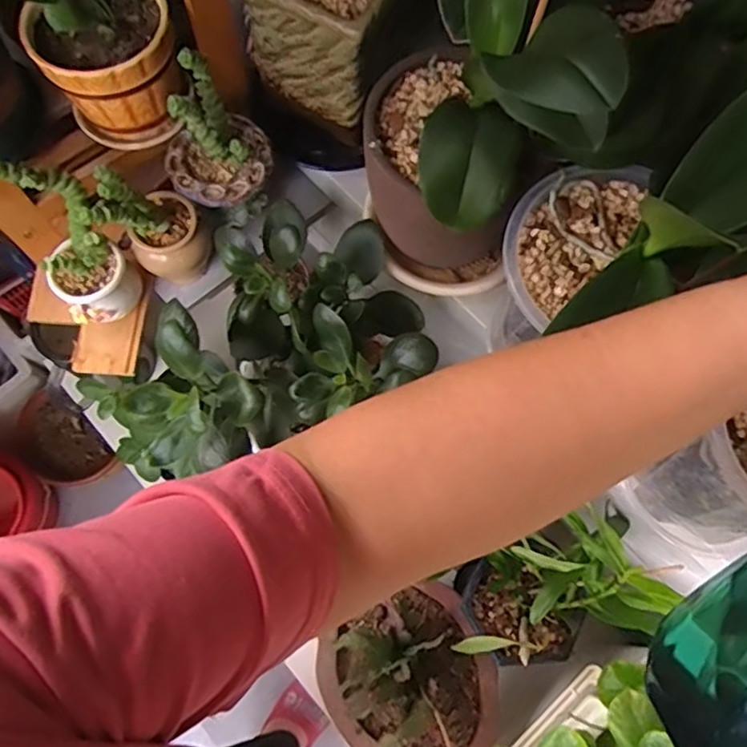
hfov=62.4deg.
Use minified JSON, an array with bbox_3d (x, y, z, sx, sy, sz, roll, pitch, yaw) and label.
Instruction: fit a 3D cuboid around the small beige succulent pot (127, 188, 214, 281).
[{"bbox_3d":[-0.190,-0.124,0.570,0.068,0.069,0.061,-38,77,-12],"label":"small beige succulent pot"}]

